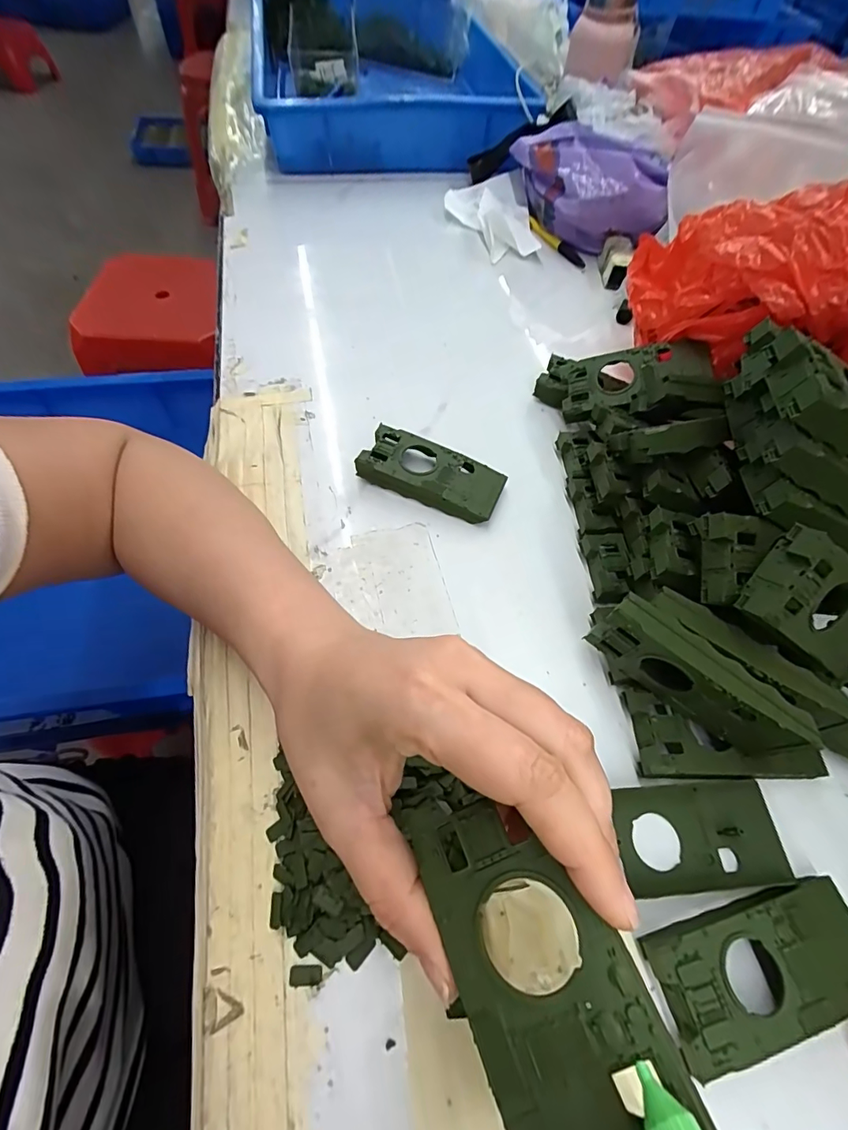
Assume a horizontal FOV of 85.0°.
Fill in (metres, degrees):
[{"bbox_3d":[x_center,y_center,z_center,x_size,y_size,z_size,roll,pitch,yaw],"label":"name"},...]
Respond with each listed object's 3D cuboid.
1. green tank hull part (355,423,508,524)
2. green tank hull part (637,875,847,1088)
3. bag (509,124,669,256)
[{"bbox_3d":[0.006,-0.067,0.346,0.103,0.022,0.046,22,61,9],"label":"green tank hull part"},{"bbox_3d":[0.154,0.181,0.211,0.106,0.021,0.048,-11,61,-9],"label":"green tank hull part"},{"bbox_3d":[0.181,-0.435,0.523,0.100,0.087,0.181,-17,62,-13],"label":"bag"}]

